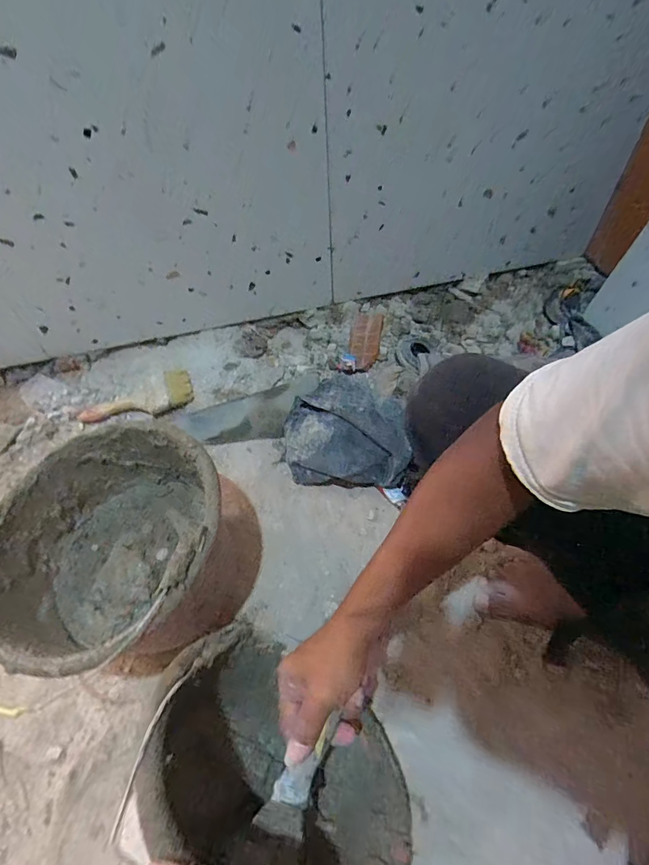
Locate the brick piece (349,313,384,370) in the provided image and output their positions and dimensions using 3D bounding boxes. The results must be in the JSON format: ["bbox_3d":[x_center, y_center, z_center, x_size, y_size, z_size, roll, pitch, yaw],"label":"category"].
[{"bbox_3d":[0.085,-0.197,0.909,0.064,0.021,0.166,6,55,8],"label":"brick piece"}]

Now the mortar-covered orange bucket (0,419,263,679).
[{"bbox_3d":[-0.240,0.157,0.555,0.274,0.226,0.269,-2,54,2],"label":"mortar-covered orange bucket"}]

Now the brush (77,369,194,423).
[{"bbox_3d":[-0.355,-0.061,0.819,0.207,0.032,0.090,-17,55,-9],"label":"brush"}]

